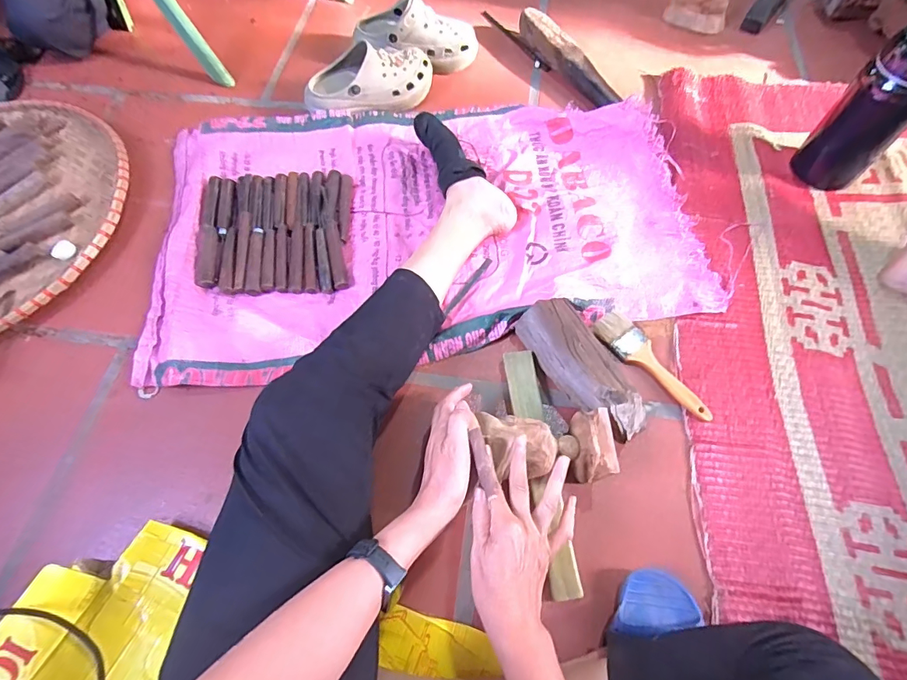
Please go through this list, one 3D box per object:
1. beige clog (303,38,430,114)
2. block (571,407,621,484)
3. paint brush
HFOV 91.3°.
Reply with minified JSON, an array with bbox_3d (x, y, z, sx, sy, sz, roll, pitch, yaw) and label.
[{"bbox_3d":[-0.152,-0.471,0.794,0.228,0.078,0.109,-7,65,-2],"label":"beige clog"},{"bbox_3d":[0.158,0.119,0.501,0.034,0.047,0.075,0,65,1],"label":"block"},{"bbox_3d":[0.265,0.035,0.592,0.047,0.010,0.179,-33,68,-14],"label":"paint brush"}]

